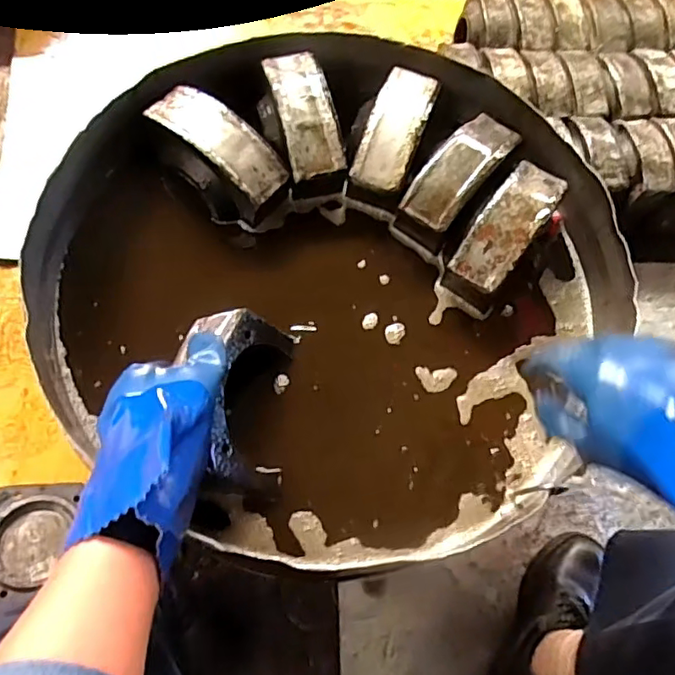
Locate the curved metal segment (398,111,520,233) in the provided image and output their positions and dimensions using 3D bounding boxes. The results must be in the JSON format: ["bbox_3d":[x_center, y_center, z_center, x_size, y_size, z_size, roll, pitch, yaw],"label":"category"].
[{"bbox_3d":[0.140,-0.191,0.634,0.063,0.034,0.160,40,70,10],"label":"curved metal segment"}]

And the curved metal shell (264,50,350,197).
[{"bbox_3d":[-0.037,-0.251,0.653,0.062,0.060,0.164,-13,81,-7],"label":"curved metal shell"}]

